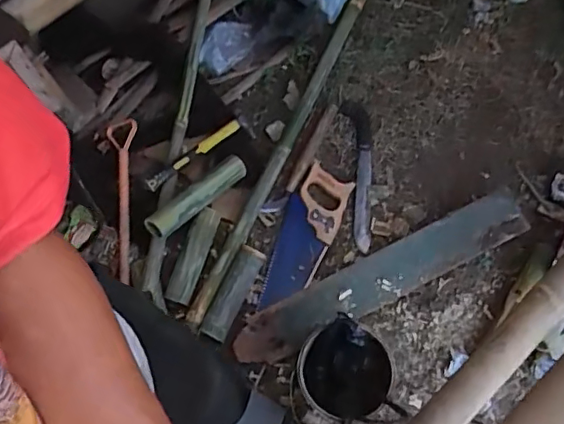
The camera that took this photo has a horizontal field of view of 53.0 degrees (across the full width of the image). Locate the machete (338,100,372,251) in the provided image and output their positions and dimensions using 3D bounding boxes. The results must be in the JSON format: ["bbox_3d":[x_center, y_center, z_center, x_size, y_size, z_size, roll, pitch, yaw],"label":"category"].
[{"bbox_3d":[0.195,-0.098,1.374,0.075,0.030,0.382,-5,68,1],"label":"machete"}]

